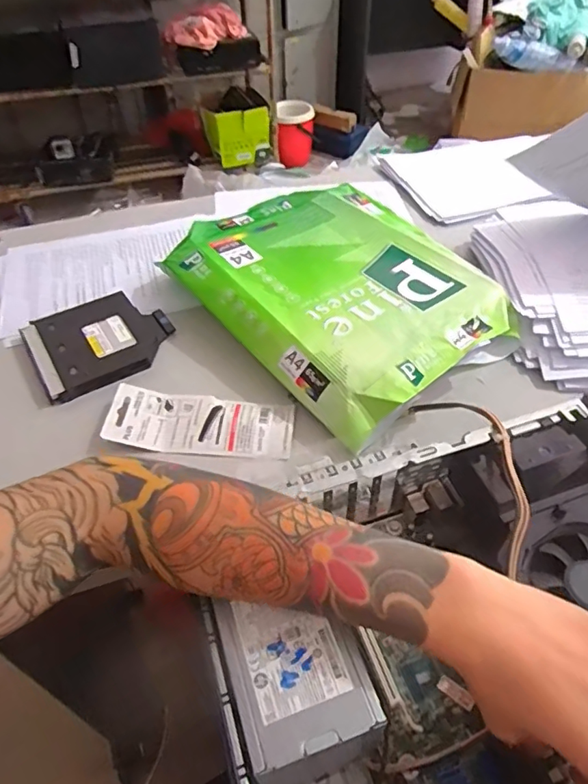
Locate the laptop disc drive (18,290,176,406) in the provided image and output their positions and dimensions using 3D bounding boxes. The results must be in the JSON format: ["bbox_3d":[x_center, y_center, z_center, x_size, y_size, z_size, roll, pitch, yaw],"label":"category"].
[{"bbox_3d":[-0.224,-0.062,0.620,0.152,0.018,0.140,-25,51,-21],"label":"laptop disc drive"}]

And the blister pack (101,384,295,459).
[{"bbox_3d":[-0.092,0.028,0.533,0.180,0.019,0.067,4,46,5],"label":"blister pack"}]

